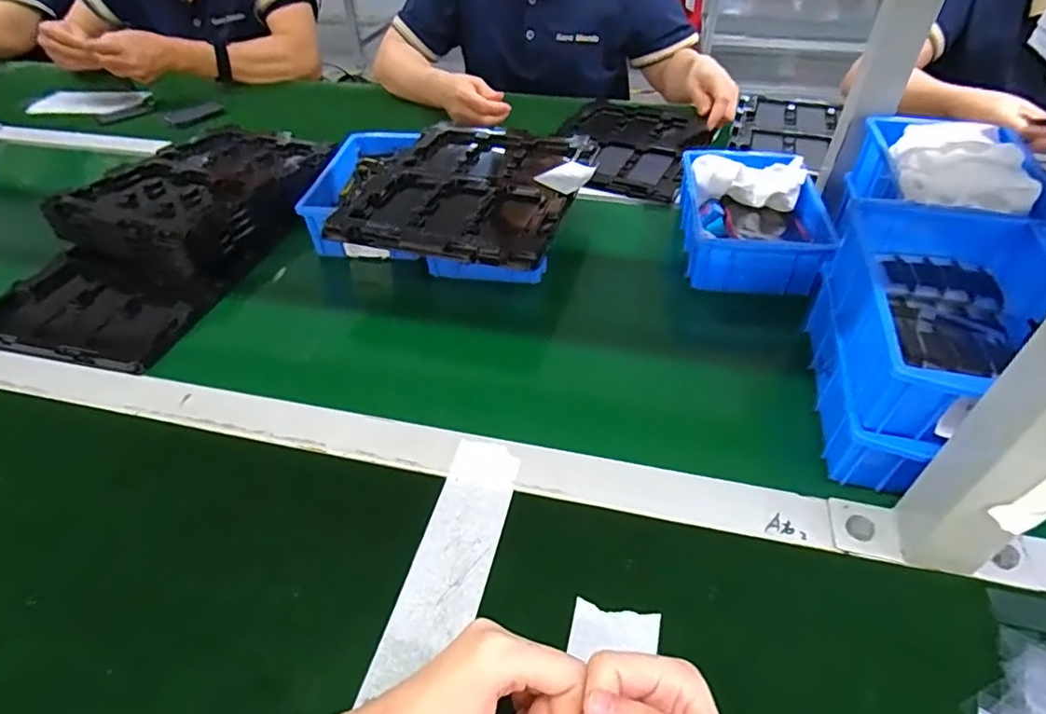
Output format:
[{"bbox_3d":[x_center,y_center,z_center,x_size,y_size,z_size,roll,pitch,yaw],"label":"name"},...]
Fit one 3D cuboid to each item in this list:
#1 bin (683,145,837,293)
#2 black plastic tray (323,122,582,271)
[{"bbox_3d":[0.247,-0.154,0.629,0.133,0.067,0.203,4,44,6],"label":"bin"},{"bbox_3d":[-0.052,-0.186,0.631,0.220,0.028,0.277,12,45,14],"label":"black plastic tray"}]

